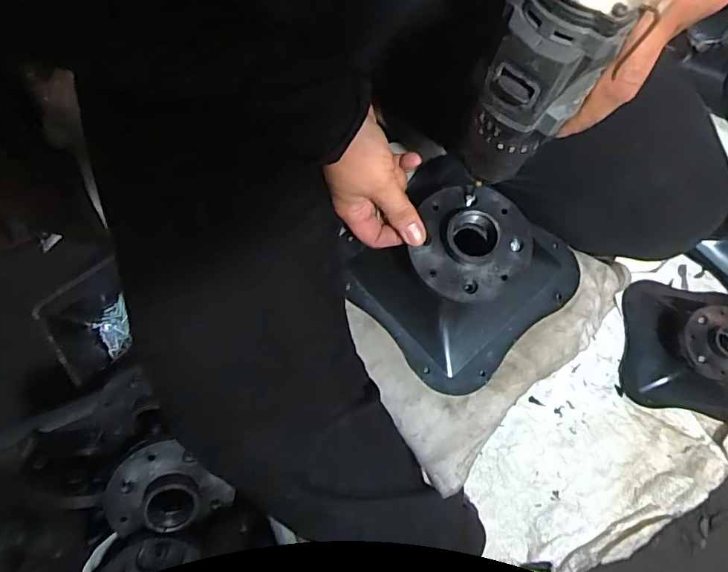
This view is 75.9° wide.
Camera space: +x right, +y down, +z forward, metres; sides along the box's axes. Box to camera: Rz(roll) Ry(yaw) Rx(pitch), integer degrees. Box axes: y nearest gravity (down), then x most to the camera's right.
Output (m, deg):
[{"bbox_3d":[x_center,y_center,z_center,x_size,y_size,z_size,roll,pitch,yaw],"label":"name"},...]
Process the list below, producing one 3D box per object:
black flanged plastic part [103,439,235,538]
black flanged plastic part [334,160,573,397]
[{"bbox_3d":[-0.161,0.161,0.372,0.086,0.029,0.065,-19,76,-6],"label":"black flanged plastic part"},{"bbox_3d":[0.088,-0.018,0.392,0.161,0.091,0.173,43,78,10],"label":"black flanged plastic part"}]

